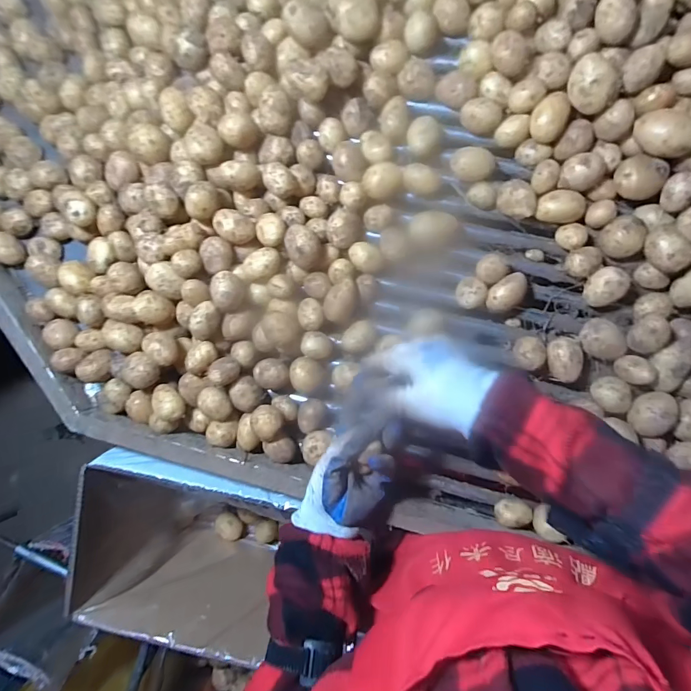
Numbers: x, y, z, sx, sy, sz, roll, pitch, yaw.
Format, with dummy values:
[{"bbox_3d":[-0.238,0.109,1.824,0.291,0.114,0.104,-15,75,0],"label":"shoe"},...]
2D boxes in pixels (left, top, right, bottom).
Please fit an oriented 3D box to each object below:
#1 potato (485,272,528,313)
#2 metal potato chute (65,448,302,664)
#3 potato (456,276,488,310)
[{"bbox_3d":[0.204,-0.066,0.508,0.053,0.033,0.037,-36,89,4],"label":"potato"},{"bbox_3d":[-0.234,0.288,0.673,0.277,0.284,0.282,14,92,4],"label":"metal potato chute"},{"bbox_3d":[0.161,-0.067,0.513,0.034,0.030,0.039,3,92,4],"label":"potato"}]

